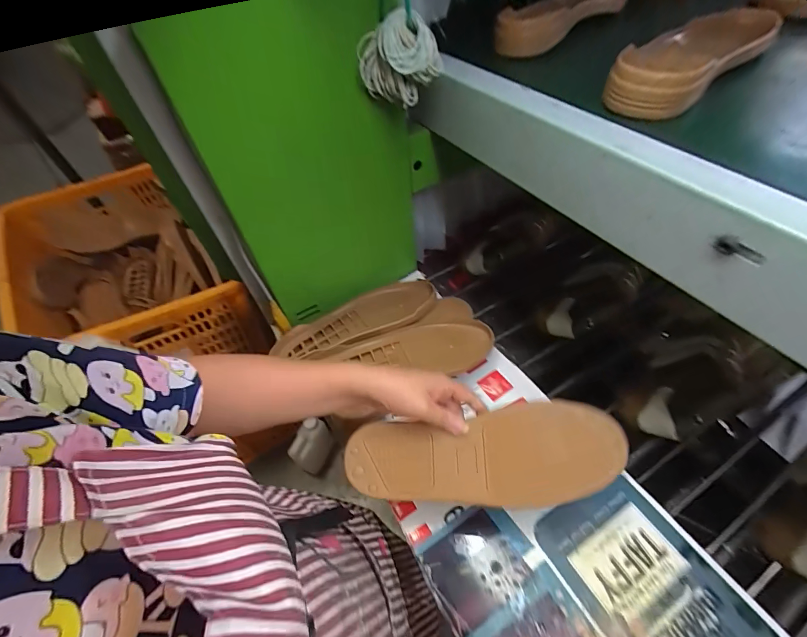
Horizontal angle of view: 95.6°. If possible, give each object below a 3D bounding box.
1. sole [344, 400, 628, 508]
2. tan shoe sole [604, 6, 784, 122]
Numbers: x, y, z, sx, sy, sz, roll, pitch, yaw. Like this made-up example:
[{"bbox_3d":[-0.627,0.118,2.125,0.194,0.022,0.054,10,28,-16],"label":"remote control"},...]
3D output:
[{"bbox_3d":[0.079,0.149,0.389,0.280,0.015,0.095,-10,70,8],"label":"sole"},{"bbox_3d":[0.279,-0.255,0.369,0.214,0.038,0.084,-37,57,-22],"label":"tan shoe sole"}]

